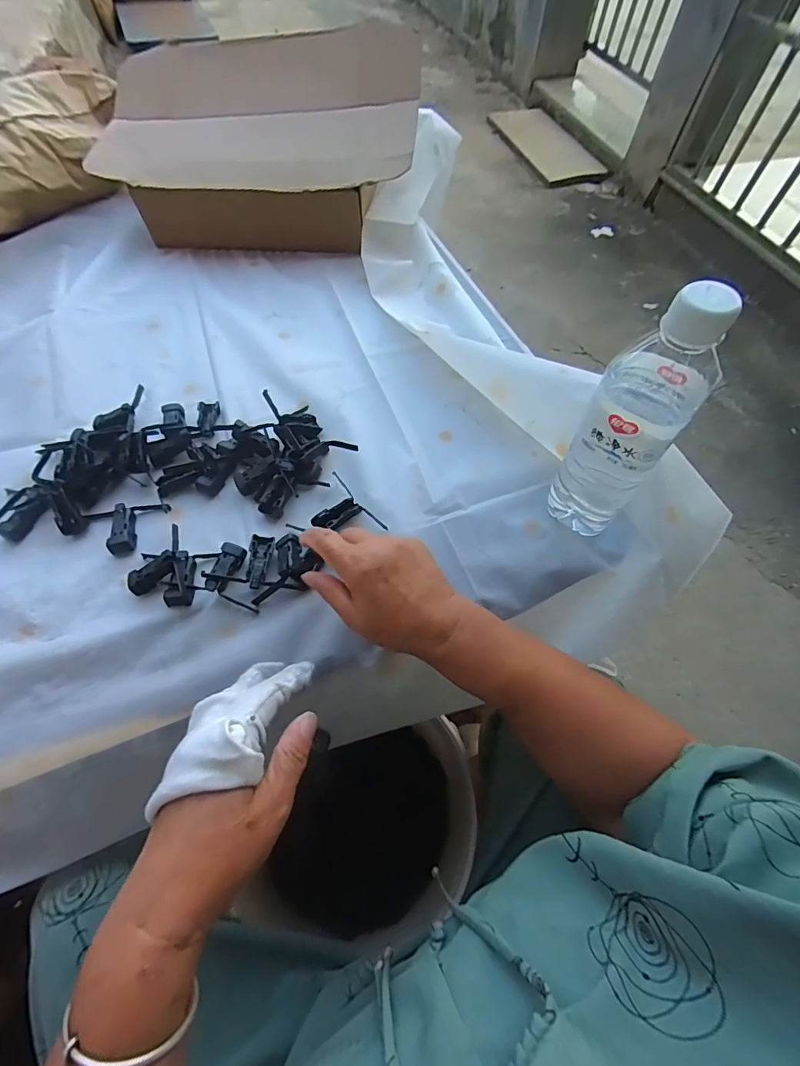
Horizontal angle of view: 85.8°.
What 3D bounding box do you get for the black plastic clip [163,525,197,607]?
[{"bbox_3d":[-0.197,0.026,0.386,0.021,0.018,0.076,-6,61,-5],"label":"black plastic clip"}]

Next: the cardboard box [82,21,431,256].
[{"bbox_3d":[-0.196,-0.556,0.617,0.425,0.174,0.228,8,61,3],"label":"cardboard box"}]

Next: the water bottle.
[{"bbox_3d":[0.168,-0.076,0.319,0.060,0.209,0.066,33,65,15],"label":"water bottle"}]

